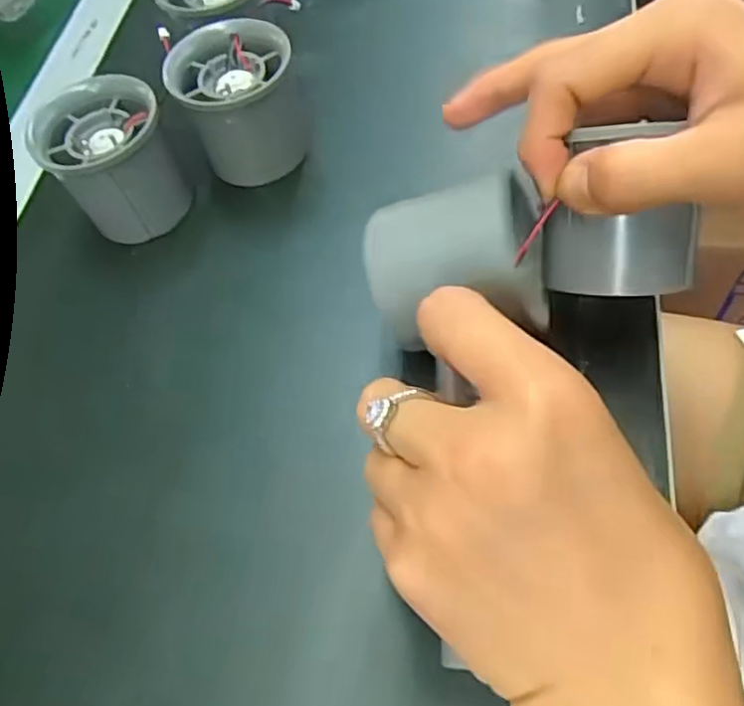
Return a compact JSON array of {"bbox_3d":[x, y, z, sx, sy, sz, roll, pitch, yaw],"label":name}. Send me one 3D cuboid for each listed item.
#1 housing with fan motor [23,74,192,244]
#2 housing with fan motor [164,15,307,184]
[{"bbox_3d":[-0.111,-0.084,0.286,0.058,0.052,0.062,-23,63,-2],"label":"housing with fan motor"},{"bbox_3d":[-0.059,-0.114,0.299,0.054,0.055,0.058,-13,63,3],"label":"housing with fan motor"}]

